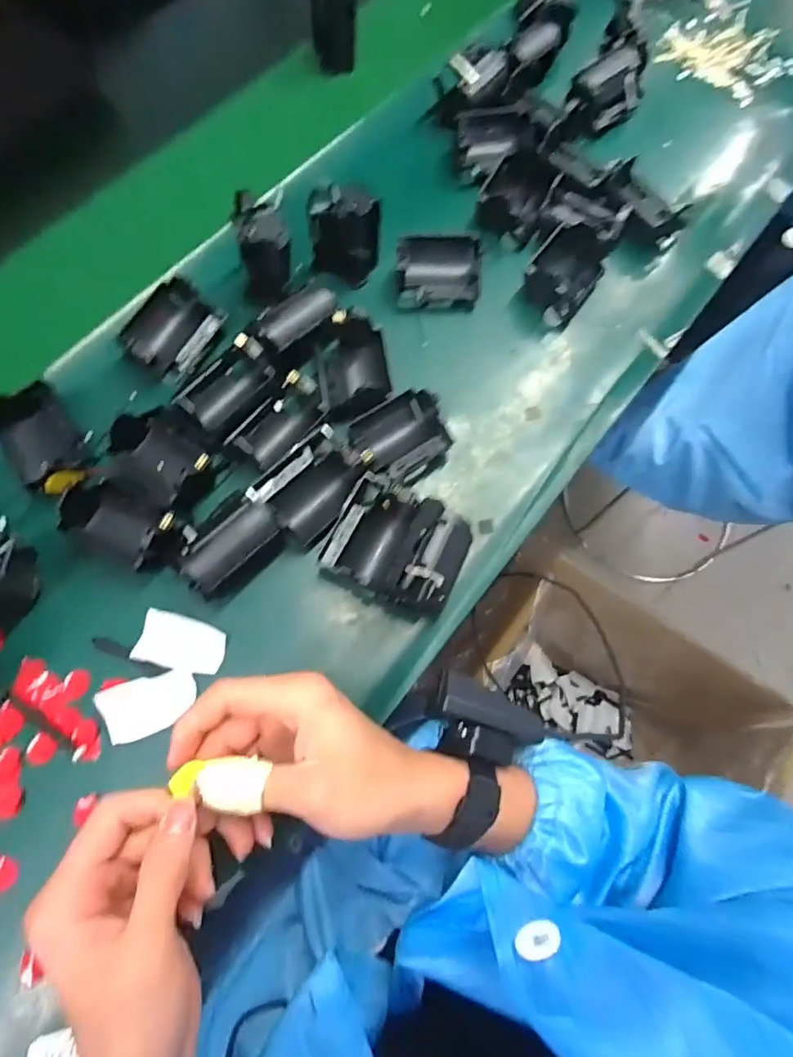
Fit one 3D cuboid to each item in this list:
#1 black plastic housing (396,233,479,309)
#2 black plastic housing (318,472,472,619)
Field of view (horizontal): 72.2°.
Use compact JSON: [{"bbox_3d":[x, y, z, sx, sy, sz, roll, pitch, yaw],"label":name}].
[{"bbox_3d":[0.036,-0.222,0.459,0.070,0.034,0.057,0,73,-2],"label":"black plastic housing"},{"bbox_3d":[0.002,0.012,0.371,0.091,0.048,0.078,24,73,5],"label":"black plastic housing"}]

